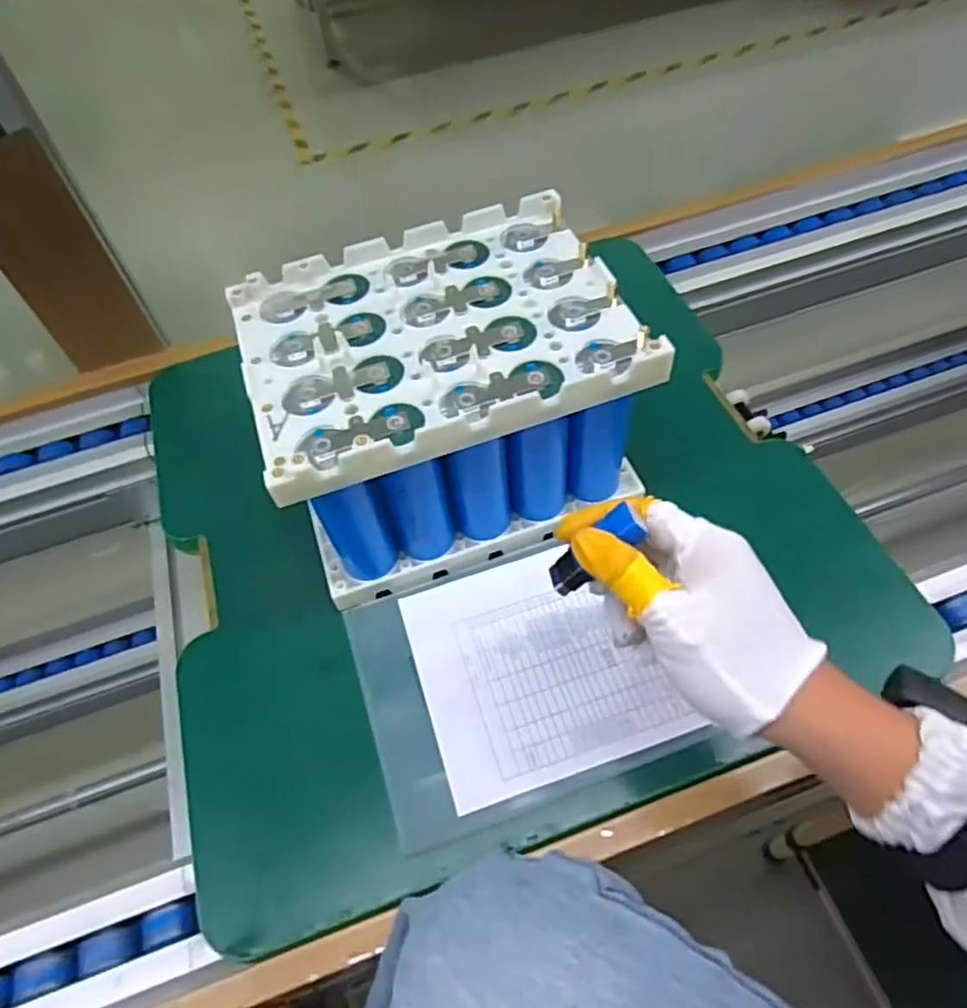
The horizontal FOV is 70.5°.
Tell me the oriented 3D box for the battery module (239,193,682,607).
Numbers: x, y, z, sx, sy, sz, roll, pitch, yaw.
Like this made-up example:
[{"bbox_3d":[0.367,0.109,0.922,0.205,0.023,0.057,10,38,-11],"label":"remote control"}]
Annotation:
[{"bbox_3d":[-0.027,-0.067,0.481,0.225,0.161,0.175,-19,55,-8],"label":"battery module"}]

